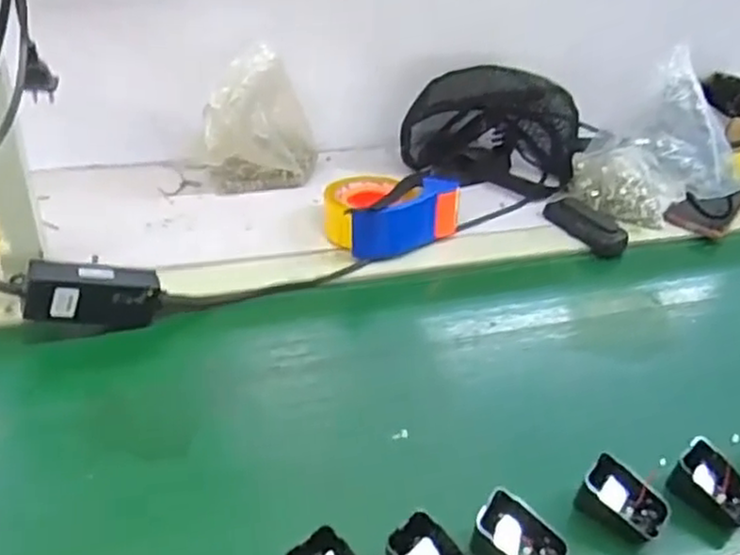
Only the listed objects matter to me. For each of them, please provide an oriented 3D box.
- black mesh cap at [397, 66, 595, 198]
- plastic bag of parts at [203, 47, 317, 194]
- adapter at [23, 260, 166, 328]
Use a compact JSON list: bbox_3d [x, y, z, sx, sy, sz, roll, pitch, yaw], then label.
[{"bbox_3d":[0.167,-0.214,0.992,0.245,0.174,0.108,0,42,-3],"label":"black mesh cap"},{"bbox_3d":[-0.136,-0.183,0.878,0.136,0.158,0.092,-2,42,-6],"label":"plastic bag of parts"},{"bbox_3d":[-0.258,0.017,0.667,0.117,0.055,0.033,8,34,-35],"label":"adapter"}]

